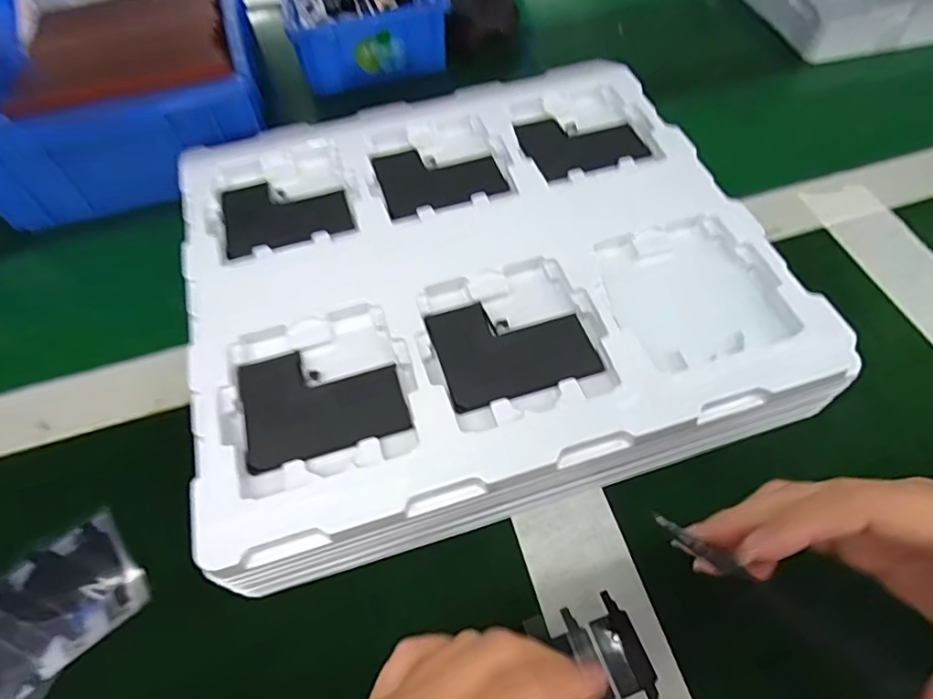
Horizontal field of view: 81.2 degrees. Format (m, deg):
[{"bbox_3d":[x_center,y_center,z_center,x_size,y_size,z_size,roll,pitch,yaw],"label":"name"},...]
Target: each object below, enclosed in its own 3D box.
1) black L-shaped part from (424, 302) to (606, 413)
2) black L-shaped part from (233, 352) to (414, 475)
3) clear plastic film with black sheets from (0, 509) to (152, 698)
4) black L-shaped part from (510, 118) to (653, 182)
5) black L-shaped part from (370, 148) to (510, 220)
[{"bbox_3d":[0.024,-0.003,0.283,0.077,0.004,0.061,-16,57,-7],"label":"black L-shaped part"},{"bbox_3d":[-0.071,0.025,0.270,0.076,0.010,0.058,-16,57,-8],"label":"black L-shaped part"},{"bbox_3d":[-0.209,0.135,0.258,0.074,0.007,0.107,33,65,20],"label":"clear plastic film with black sheets"},{"bbox_3d":[0.078,-0.141,0.368,0.078,0.008,0.063,-16,57,-7],"label":"black L-shaped part"},{"bbox_3d":[-0.018,-0.113,0.356,0.076,0.006,0.061,-17,57,-8],"label":"black L-shaped part"}]

